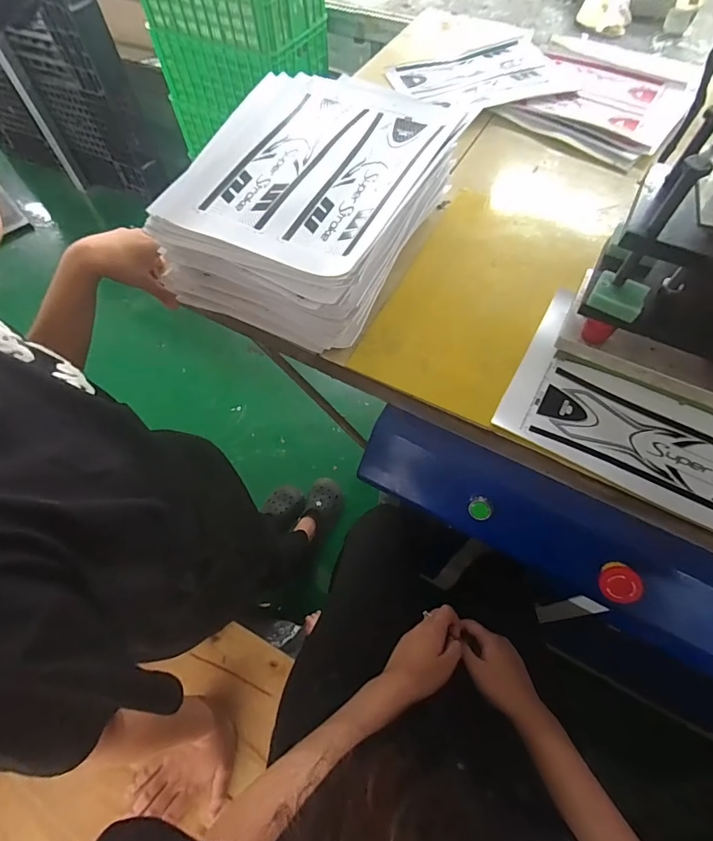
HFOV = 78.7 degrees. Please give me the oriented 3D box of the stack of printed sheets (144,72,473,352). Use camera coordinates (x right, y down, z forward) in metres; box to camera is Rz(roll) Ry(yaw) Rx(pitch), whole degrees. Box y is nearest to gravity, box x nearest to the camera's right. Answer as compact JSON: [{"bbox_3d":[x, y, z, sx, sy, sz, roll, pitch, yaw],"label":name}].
[{"bbox_3d":[-0.052,-0.290,0.580,0.268,0.129,0.355,24,64,12],"label":"stack of printed sheets"}]

